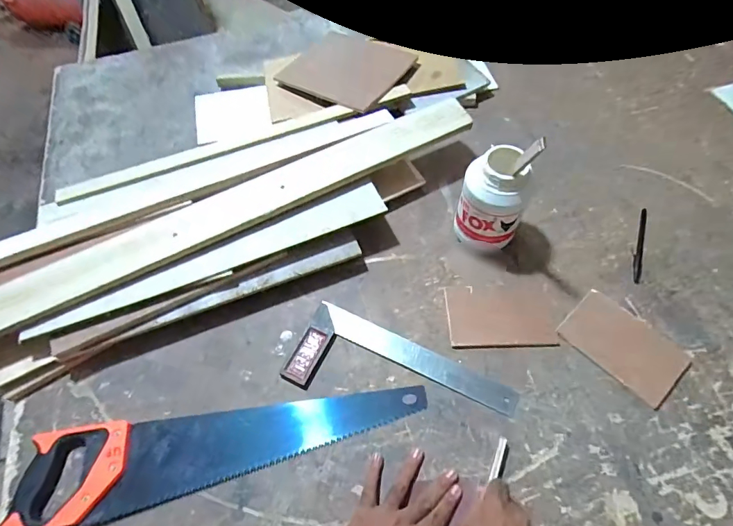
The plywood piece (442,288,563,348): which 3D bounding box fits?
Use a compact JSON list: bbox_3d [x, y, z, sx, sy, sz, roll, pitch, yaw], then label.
[{"bbox_3d":[0.199,0.079,0.616,0.154,0.006,0.095,-1,60,2],"label":"plywood piece"}]

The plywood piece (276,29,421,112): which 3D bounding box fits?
[{"bbox_3d":[-0.047,-0.397,0.846,0.263,0.015,0.201,27,64,26],"label":"plywood piece"}]

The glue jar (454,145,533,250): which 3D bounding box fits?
[{"bbox_3d":[0.183,-0.085,0.621,0.088,0.162,0.077,14,61,10],"label":"glue jar"}]

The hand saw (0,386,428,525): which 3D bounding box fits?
[{"bbox_3d":[-0.177,0.238,0.535,0.512,0.027,0.109,-10,60,-3],"label":"hand saw"}]

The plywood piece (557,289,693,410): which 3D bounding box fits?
[{"bbox_3d":[0.359,0.115,0.582,0.099,0.006,0.151,-40,66,-18],"label":"plywood piece"}]

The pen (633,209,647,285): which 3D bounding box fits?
[{"bbox_3d":[0.438,-0.030,0.668,0.012,0.006,0.146,19,63,13],"label":"pen"}]

